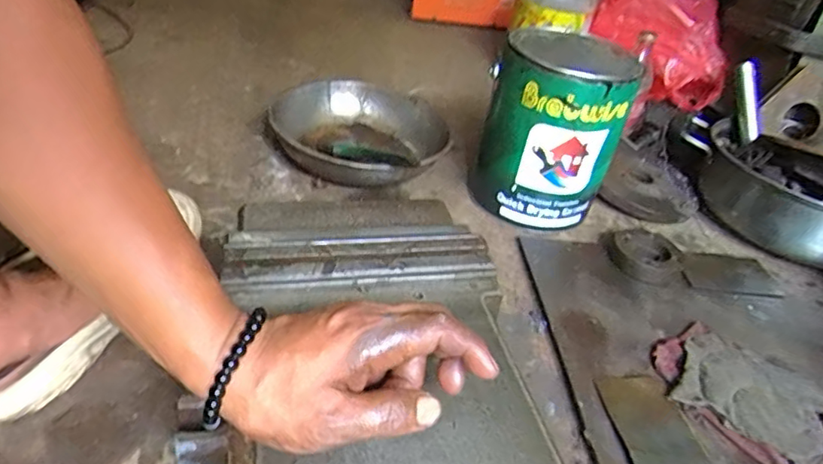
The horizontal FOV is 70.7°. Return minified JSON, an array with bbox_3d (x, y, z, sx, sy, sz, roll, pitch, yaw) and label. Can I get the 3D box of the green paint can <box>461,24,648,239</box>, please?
[{"bbox_3d":[0.169,-0.126,0.715,0.161,0.195,0.147,16,35,9],"label":"green paint can"}]

